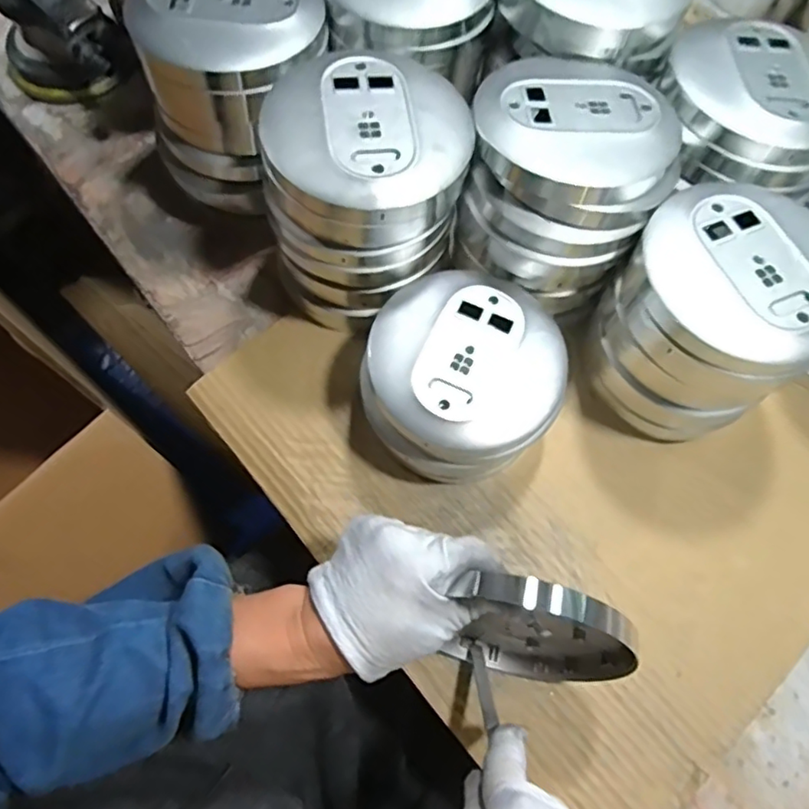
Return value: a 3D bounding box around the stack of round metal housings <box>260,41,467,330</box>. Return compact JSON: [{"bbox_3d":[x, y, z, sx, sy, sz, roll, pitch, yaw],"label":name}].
[{"bbox_3d":[-0.028,-0.148,0.444,0.133,0.157,0.134,13,70,3],"label":"stack of round metal housings"}]

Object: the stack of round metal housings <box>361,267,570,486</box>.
[{"bbox_3d":[0.040,-0.018,0.439,0.138,0.083,0.137,-20,72,-9],"label":"stack of round metal housings"}]

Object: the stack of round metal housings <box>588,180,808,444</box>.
[{"bbox_3d":[0.214,-0.060,0.430,0.136,0.140,0.138,37,73,11],"label":"stack of round metal housings"}]

